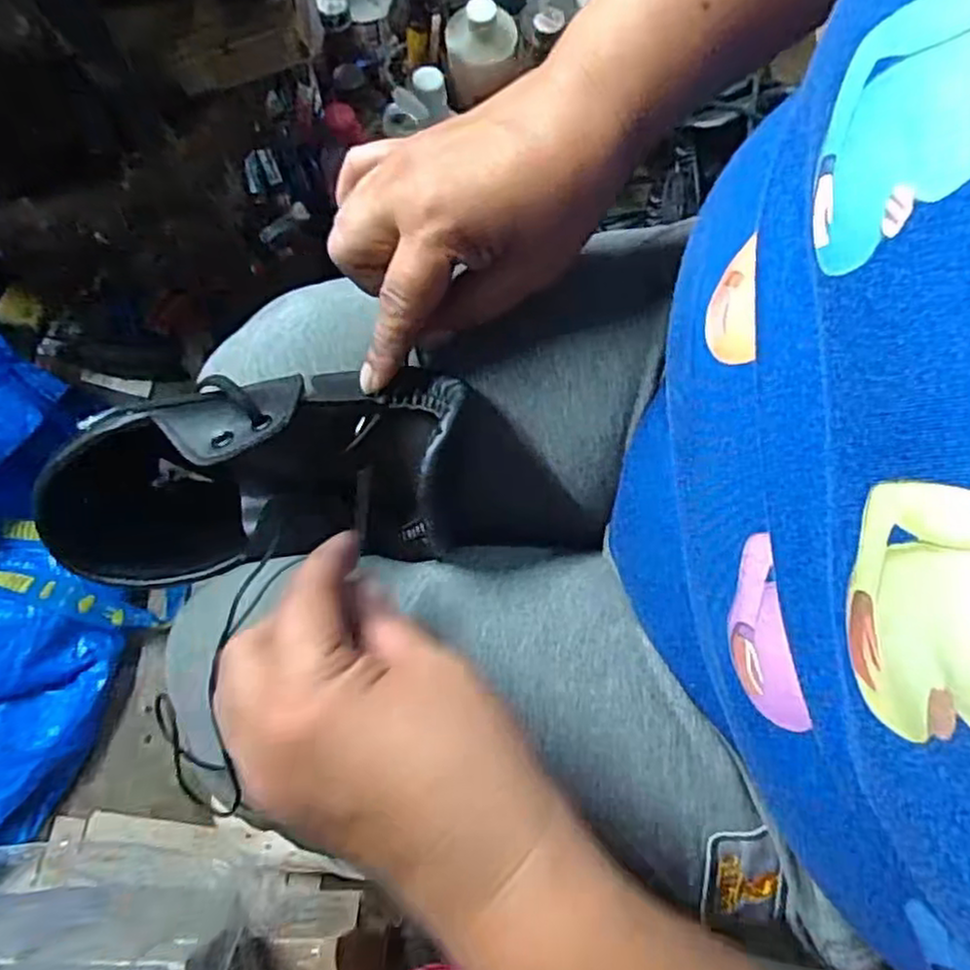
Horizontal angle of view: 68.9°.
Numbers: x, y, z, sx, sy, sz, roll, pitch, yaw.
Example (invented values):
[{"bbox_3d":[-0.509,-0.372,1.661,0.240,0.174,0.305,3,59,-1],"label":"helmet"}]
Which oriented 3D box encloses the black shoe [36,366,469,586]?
[{"bbox_3d":[-0.104,0.001,0.311,0.196,0.082,0.084,-14,77,15],"label":"black shoe"}]

